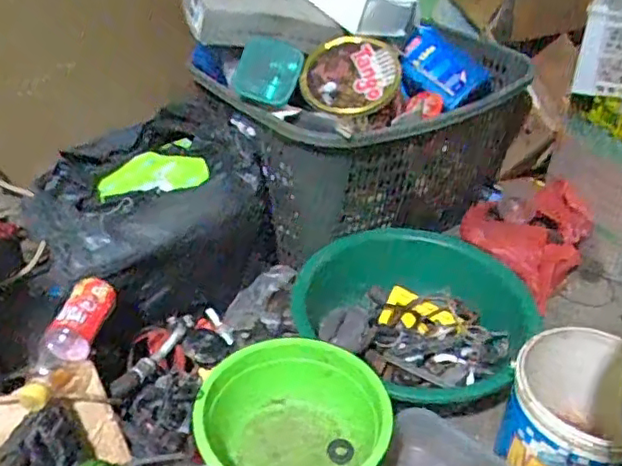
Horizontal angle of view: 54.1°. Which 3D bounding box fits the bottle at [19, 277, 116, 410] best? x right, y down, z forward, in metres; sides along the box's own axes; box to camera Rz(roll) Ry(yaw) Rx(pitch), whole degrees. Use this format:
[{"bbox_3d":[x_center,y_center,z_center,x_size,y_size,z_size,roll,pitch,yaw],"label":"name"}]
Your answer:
[{"bbox_3d":[-0.298,0.140,0.747,0.056,0.065,0.188,8,37,9],"label":"bottle"}]

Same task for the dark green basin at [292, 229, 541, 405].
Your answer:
[{"bbox_3d":[0.188,0.128,0.959,0.326,0.102,0.337,1,36,-1],"label":"dark green basin"}]

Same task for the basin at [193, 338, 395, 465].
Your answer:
[{"bbox_3d":[-0.022,0.245,0.735,0.218,0.108,0.216,1,36,-1],"label":"basin"}]

